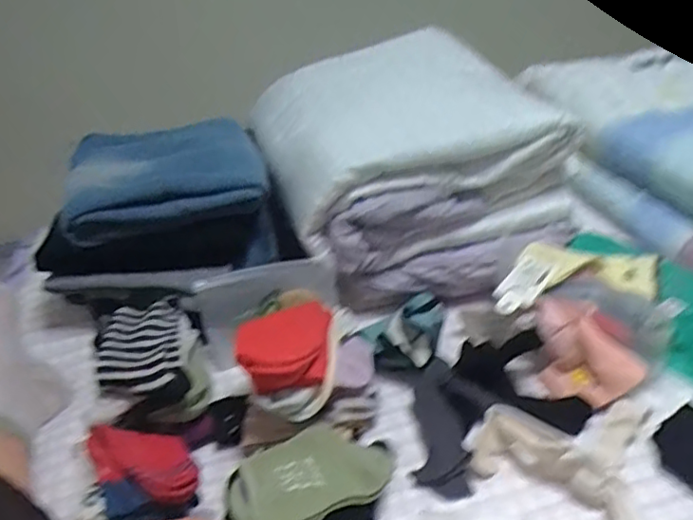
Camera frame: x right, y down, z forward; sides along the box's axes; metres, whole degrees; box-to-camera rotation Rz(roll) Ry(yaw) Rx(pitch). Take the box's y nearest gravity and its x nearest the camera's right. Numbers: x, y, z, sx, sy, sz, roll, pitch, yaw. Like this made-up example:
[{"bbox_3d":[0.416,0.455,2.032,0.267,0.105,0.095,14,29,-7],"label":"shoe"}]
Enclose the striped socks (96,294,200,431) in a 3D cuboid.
[{"bbox_3d":[-0.205,0.099,0.649,0.084,0.057,0.153,-9,35,-6],"label":"striped socks"}]

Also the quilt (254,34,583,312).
[{"bbox_3d":[0.079,-0.143,0.884,0.364,0.196,0.410,-14,36,-13],"label":"quilt"}]

